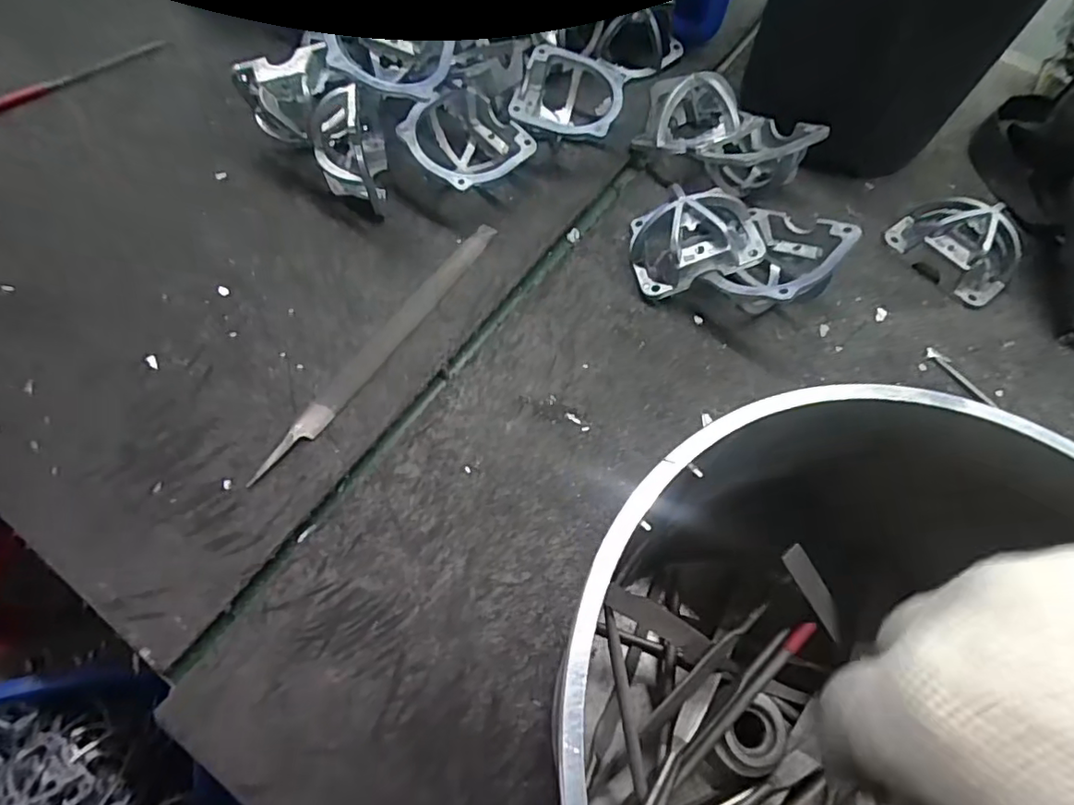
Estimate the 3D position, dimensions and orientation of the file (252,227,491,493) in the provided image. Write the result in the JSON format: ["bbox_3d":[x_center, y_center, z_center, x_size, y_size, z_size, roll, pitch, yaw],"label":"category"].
[{"bbox_3d":[-0.100,-0.043,0.381,0.021,0.004,0.228,29,66,16],"label":"file"}]

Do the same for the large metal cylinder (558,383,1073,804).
[{"bbox_3d":[0.076,0.112,0.191,0.146,0.171,0.172,13,59,4],"label":"large metal cylinder"}]

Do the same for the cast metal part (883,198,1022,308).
[{"bbox_3d":[0.306,-0.118,0.407,0.065,0.041,0.083,-36,67,-17],"label":"cast metal part"}]

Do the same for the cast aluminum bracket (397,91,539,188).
[{"bbox_3d":[-0.055,-0.186,0.423,0.080,0.058,0.076,1,63,-1],"label":"cast aluminum bracket"}]

